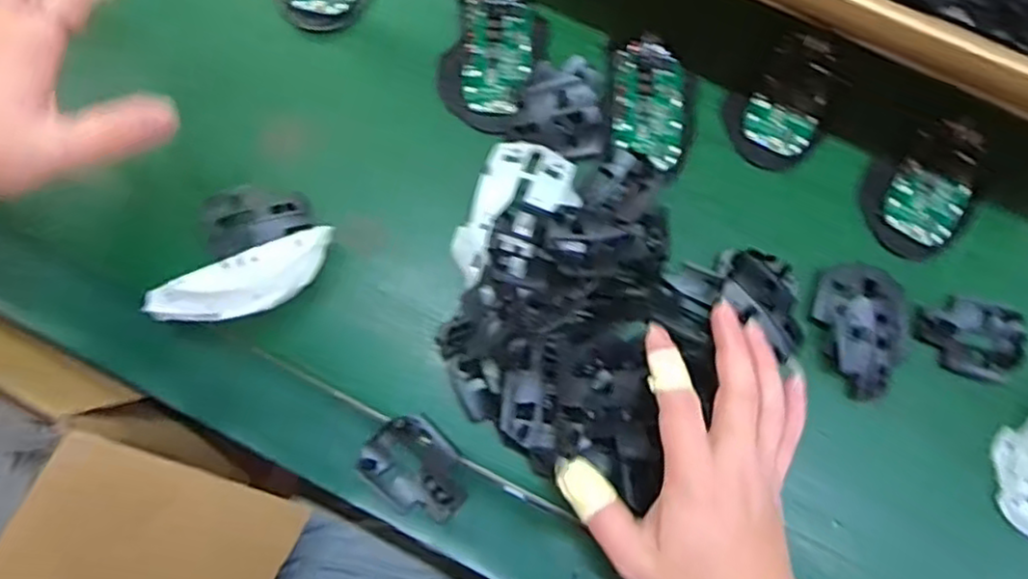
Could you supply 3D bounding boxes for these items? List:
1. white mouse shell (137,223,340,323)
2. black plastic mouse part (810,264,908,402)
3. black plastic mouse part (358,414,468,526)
[{"bbox_3d":[-0.160,-0.001,0.420,0.110,0.048,0.029,-26,77,-8],"label":"white mouse shell"},{"bbox_3d":[0.224,0.025,0.445,0.055,0.022,0.084,9,75,1],"label":"black plastic mouse part"},{"bbox_3d":[-0.059,0.111,0.427,0.050,0.013,0.065,-43,80,-11],"label":"black plastic mouse part"}]

